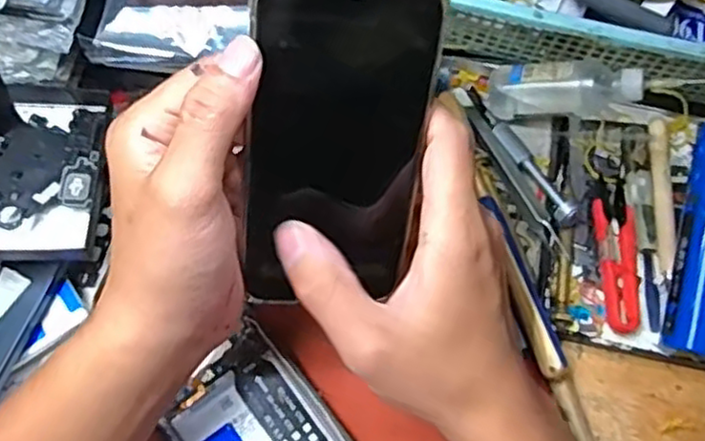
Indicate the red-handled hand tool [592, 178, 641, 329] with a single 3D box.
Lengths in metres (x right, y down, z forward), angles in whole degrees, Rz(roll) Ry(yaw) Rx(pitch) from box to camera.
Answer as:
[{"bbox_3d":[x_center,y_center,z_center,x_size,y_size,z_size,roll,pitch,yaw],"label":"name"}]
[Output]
[{"bbox_3d":[0.163,0.019,0.434,0.026,0.007,0.099,2,66,-2],"label":"red-handled hand tool"}]

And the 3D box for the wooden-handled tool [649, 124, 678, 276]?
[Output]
[{"bbox_3d":[0.196,-0.015,0.445,0.013,0.013,0.103,7,66,0],"label":"wooden-handled tool"}]

